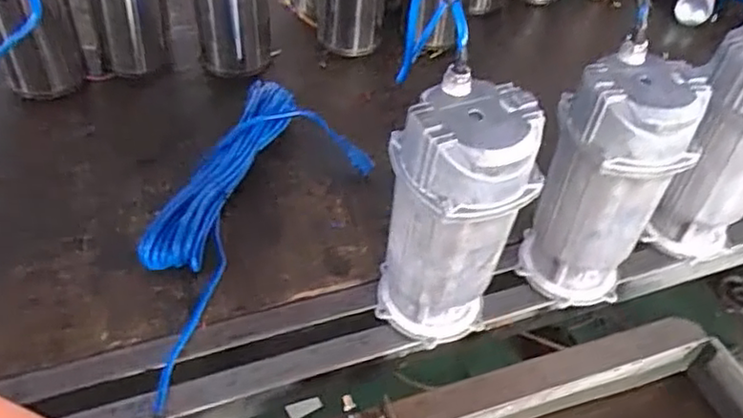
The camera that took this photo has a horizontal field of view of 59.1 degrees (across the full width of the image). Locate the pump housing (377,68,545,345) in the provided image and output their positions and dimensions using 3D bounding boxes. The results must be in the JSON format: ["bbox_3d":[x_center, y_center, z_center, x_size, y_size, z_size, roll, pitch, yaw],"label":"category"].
[{"bbox_3d":[0.083,0.015,0.695,0.125,0.293,0.116,-10,49,-15],"label":"pump housing"}]

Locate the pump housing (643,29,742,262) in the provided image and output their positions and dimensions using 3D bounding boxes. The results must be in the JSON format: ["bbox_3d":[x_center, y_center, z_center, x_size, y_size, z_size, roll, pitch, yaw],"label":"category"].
[{"bbox_3d":[0.444,-0.072,0.823,0.130,0.289,0.111,20,48,13],"label":"pump housing"}]

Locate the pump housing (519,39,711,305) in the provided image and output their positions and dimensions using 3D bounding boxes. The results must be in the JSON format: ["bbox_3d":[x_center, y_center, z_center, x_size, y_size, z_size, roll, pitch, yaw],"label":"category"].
[{"bbox_3d":[0.264,-0.024,0.756,0.121,0.294,0.116,0,47,-6],"label":"pump housing"}]

